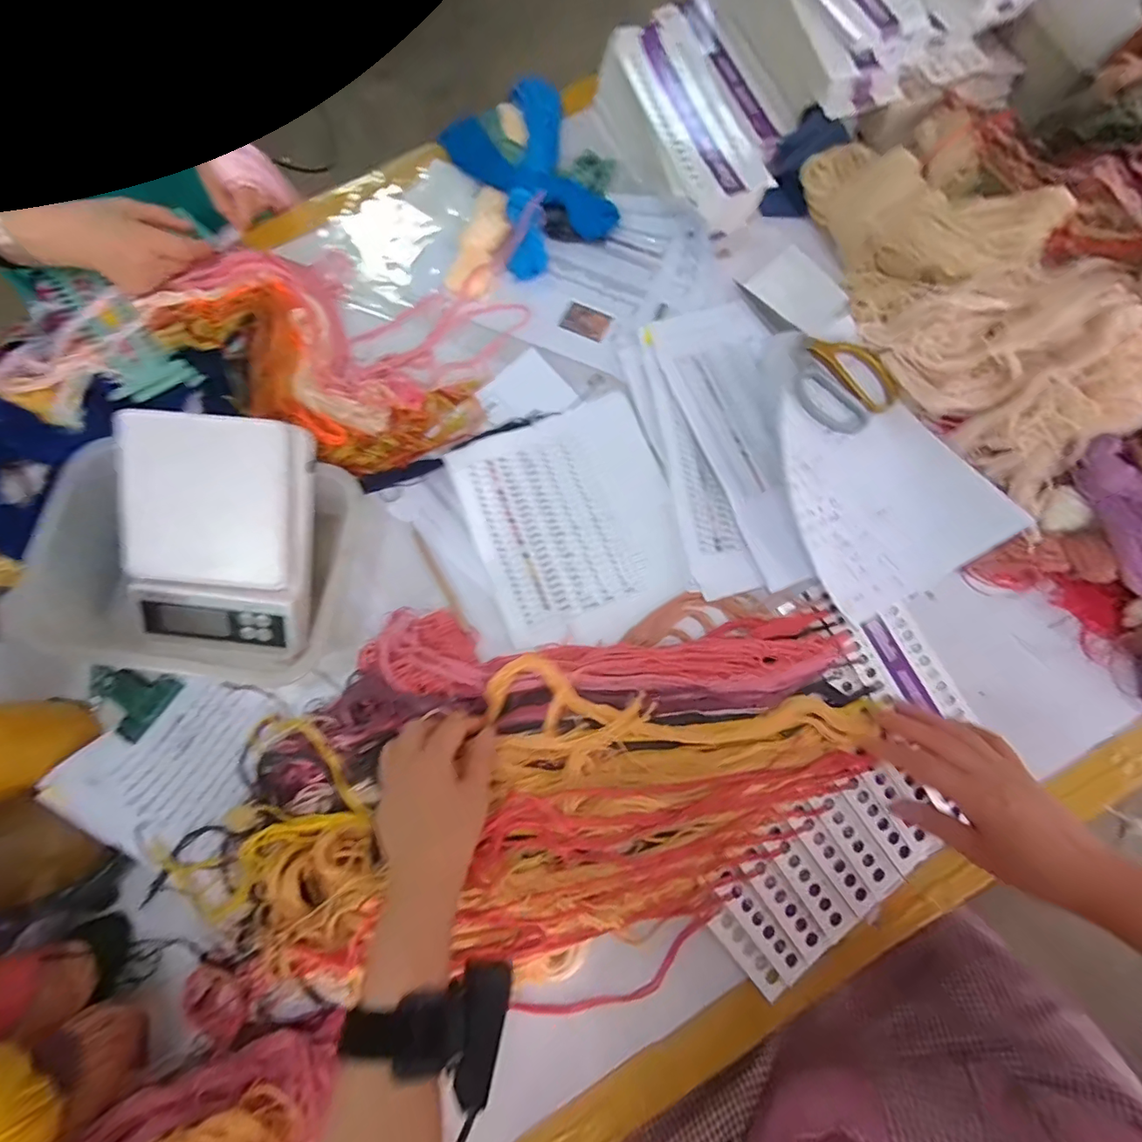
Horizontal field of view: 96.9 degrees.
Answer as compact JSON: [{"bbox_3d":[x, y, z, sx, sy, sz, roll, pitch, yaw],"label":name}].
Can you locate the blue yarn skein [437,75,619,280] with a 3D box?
[{"bbox_3d":[-0.046,-0.488,0.613,0.159,0.039,0.260,-24,77,-5],"label":"blue yarn skein"}]

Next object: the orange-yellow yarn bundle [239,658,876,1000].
[{"bbox_3d":[0.009,0.201,0.435,0.532,0.058,0.247,-12,76,-7],"label":"orange-yellow yarn bundle"}]

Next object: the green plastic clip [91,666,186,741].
[{"bbox_3d":[-0.416,0.113,0.478,0.071,0.018,0.063,32,78,9],"label":"green plastic clip"}]

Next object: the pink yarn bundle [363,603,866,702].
[{"bbox_3d":[0.035,0.074,0.469,0.442,0.032,0.082,0,76,1],"label":"pink yarn bundle"}]

